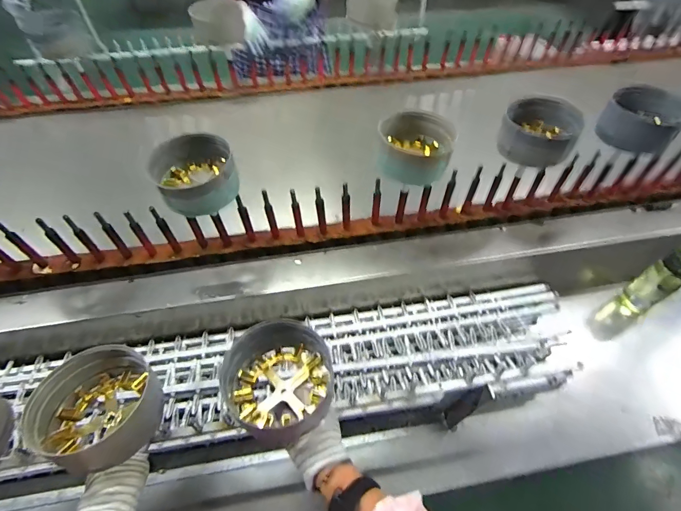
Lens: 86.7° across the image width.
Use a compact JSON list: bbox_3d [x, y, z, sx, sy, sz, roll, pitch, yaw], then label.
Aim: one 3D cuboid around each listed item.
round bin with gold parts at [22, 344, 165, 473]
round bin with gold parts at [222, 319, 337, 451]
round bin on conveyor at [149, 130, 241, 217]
[{"bbox_3d":[-0.307,0.195,0.461,0.135,0.068,0.123,-2,53,2],"label":"round bin with gold parts"},{"bbox_3d":[-0.081,0.164,0.478,0.131,0.065,0.142,-2,53,2],"label":"round bin with gold parts"},{"bbox_3d":[-0.247,-0.139,0.608,0.134,0.065,0.135,-2,53,2],"label":"round bin on conveyor"}]

